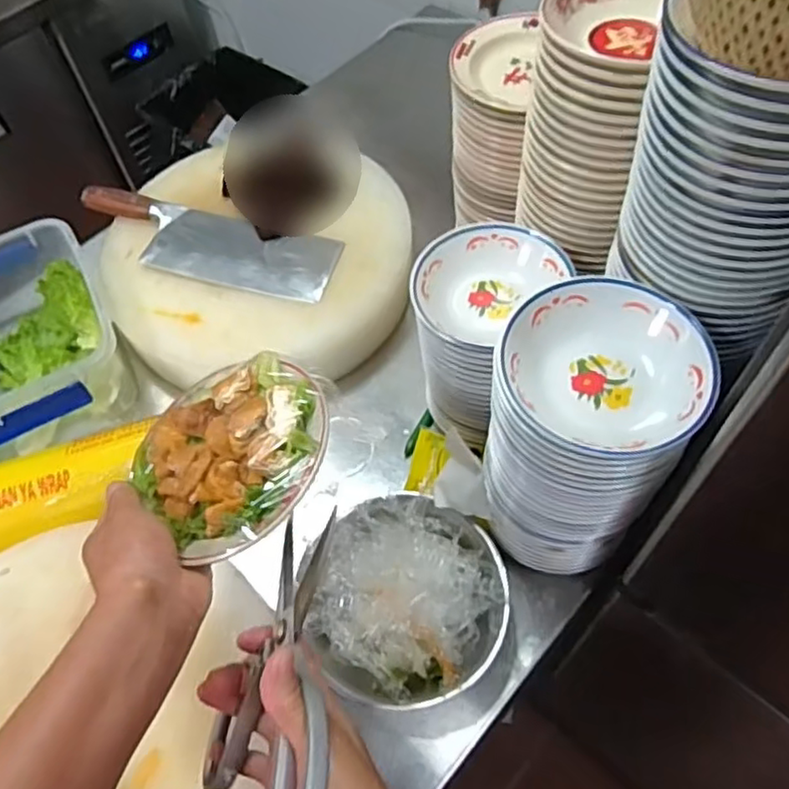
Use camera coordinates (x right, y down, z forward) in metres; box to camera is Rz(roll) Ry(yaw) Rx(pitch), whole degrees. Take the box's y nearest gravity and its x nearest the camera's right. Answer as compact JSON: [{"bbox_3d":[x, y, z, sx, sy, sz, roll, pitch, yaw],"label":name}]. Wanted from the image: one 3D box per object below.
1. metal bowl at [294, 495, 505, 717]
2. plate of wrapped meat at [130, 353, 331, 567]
[{"bbox_3d":[0.010,0.185,0.607,0.177,0.065,0.175,36,67,24],"label":"metal bowl"},{"bbox_3d":[-0.101,0.034,0.434,0.126,0.032,0.121,-2,57,4],"label":"plate of wrapped meat"}]

